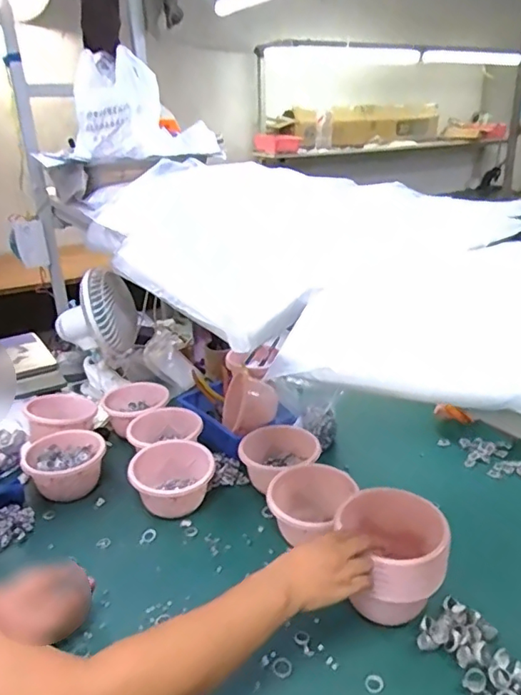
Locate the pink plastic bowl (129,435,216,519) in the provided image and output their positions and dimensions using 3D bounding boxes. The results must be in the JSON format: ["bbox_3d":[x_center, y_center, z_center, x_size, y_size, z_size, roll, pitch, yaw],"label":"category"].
[{"bbox_3d":[-0.157,0.244,0.985,0.142,0.102,0.151,-3,23,1],"label":"pink plastic bowl"}]

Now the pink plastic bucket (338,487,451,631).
[{"bbox_3d":[0.181,0.292,0.751,0.139,0.116,0.150,4,24,16],"label":"pink plastic bucket"}]

